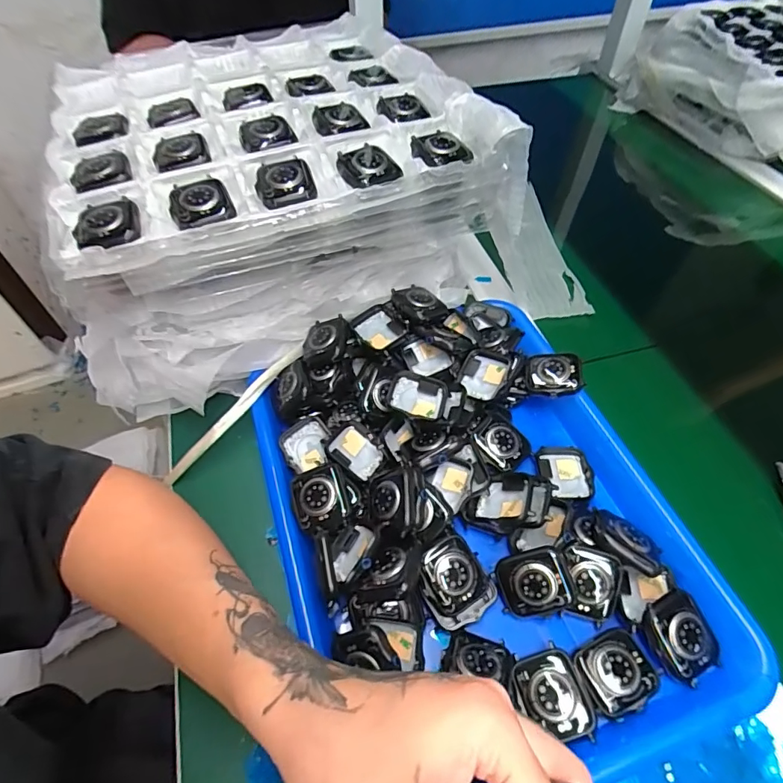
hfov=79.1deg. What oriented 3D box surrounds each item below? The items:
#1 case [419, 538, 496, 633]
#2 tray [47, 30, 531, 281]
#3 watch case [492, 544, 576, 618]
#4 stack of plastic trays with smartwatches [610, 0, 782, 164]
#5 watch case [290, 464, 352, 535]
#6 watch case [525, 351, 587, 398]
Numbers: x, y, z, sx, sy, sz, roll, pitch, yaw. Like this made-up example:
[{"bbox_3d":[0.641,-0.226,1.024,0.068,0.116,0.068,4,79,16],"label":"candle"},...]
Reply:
[{"bbox_3d":[0.039,0.120,0.298,0.041,0.011,0.049,-33,84,-15],"label":"case"},{"bbox_3d":[-0.119,-0.249,0.415,0.327,0.035,0.353,-18,55,-12],"label":"tray"},{"bbox_3d":[0.088,0.119,0.293,0.044,0.011,0.039,-20,81,17],"label":"watch case"},{"bbox_3d":[0.569,-0.438,0.671,0.320,0.116,0.294,-13,54,-9],"label":"stack of plastic trays with smartwatches"},{"bbox_3d":[-0.047,0.071,0.313,0.037,0.007,0.045,-12,54,-8],"label":"watch case"},{"bbox_3d":[0.128,-0.014,0.375,0.043,0.010,0.036,-9,66,23],"label":"watch case"}]

